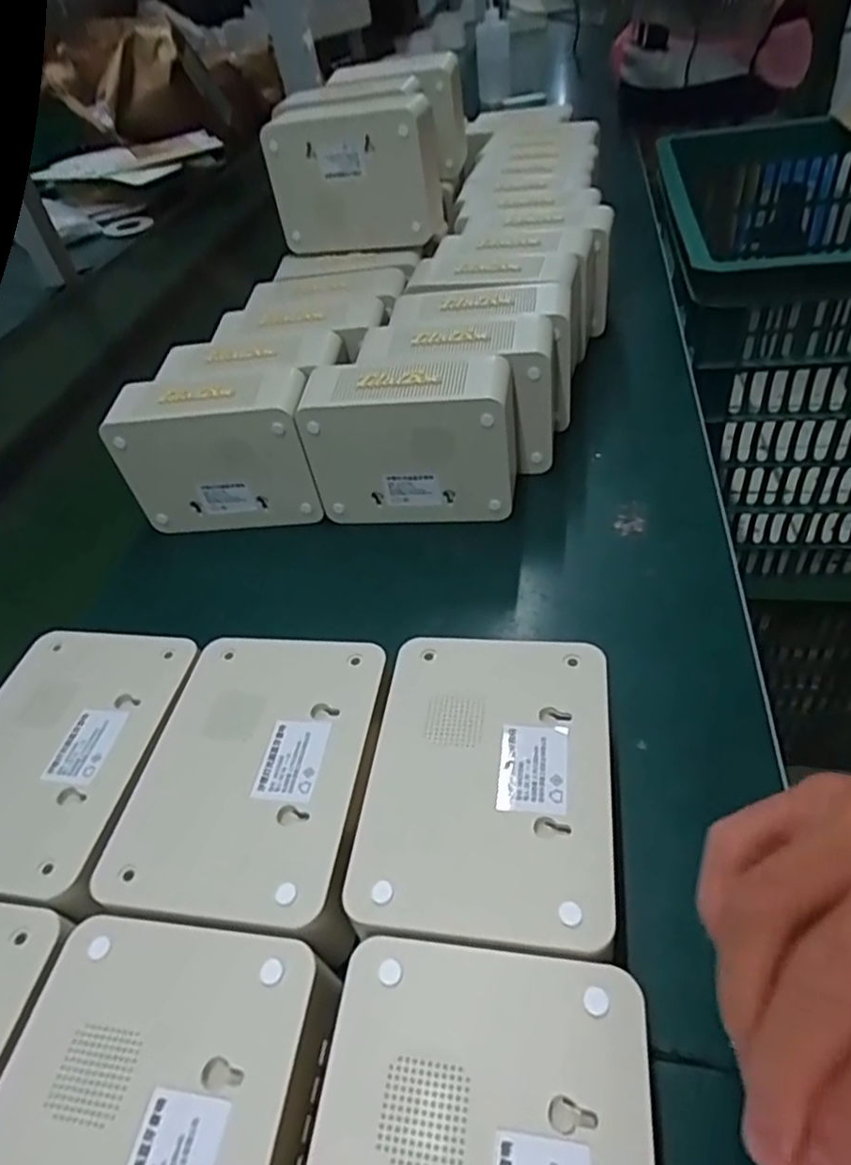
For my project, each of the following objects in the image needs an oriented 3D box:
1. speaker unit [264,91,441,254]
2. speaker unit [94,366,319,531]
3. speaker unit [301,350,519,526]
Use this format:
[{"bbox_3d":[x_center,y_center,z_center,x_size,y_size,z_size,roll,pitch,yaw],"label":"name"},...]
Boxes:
[{"bbox_3d":[-0.057,-0.359,0.595,0.149,0.115,0.064,6,47,17],"label":"speaker unit"},{"bbox_3d":[-0.151,-0.097,0.499,0.140,0.104,0.057,-5,45,6],"label":"speaker unit"},{"bbox_3d":[-0.010,-0.099,0.474,0.141,0.106,0.054,1,46,12],"label":"speaker unit"}]

